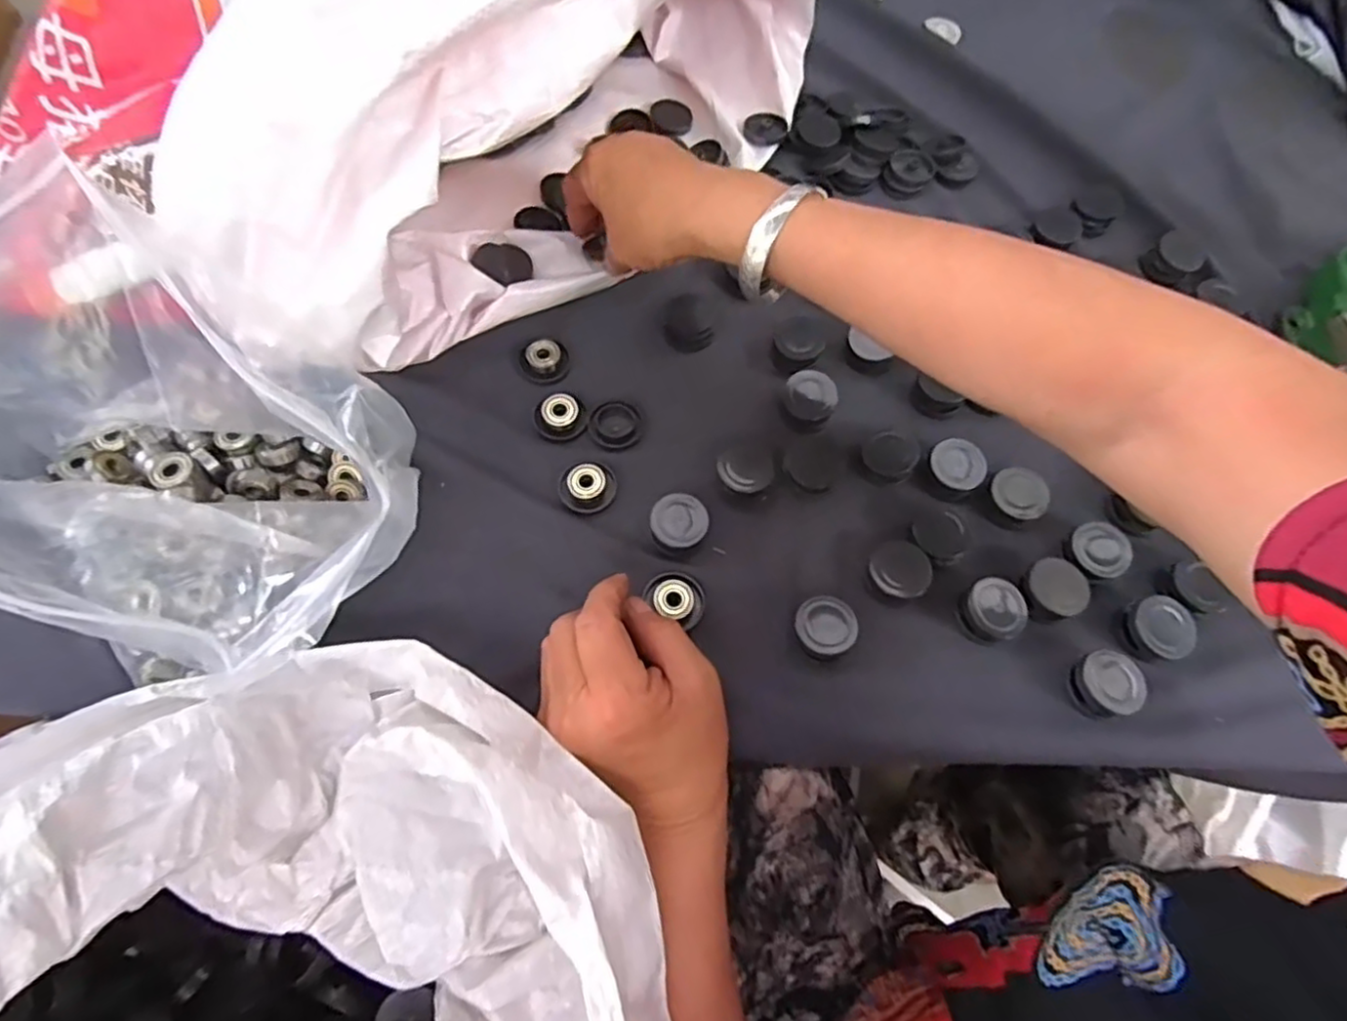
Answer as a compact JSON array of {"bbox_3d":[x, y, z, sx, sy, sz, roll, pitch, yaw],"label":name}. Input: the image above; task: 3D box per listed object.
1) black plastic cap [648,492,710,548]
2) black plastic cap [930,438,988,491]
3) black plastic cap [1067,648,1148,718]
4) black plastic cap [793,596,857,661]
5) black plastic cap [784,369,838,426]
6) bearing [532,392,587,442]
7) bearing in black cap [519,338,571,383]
[{"bbox_3d":[0.003,0.008,0.387,0.032,0.019,0.035,1,65,-3],"label":"black plastic cap"},{"bbox_3d":[0.170,-0.027,0.409,0.027,0.014,0.033,-16,66,-10],"label":"black plastic cap"},{"bbox_3d":[0.228,0.091,0.359,0.034,0.018,0.034,1,65,-3],"label":"black plastic cap"},{"bbox_3d":[0.081,0.063,0.365,0.032,0.016,0.032,1,65,-3],"label":"black plastic cap"},{"bbox_3d":[0.086,-0.071,0.425,0.033,0.012,0.031,1,65,-3],"label":"black plastic cap"},{"bbox_3d":[-0.069,-0.057,0.417,0.031,0.011,0.027,-9,65,-7],"label":"bearing"},{"bbox_3d":[-0.082,-0.095,0.435,0.030,0.010,0.027,-32,70,-17],"label":"bearing in black cap"}]

